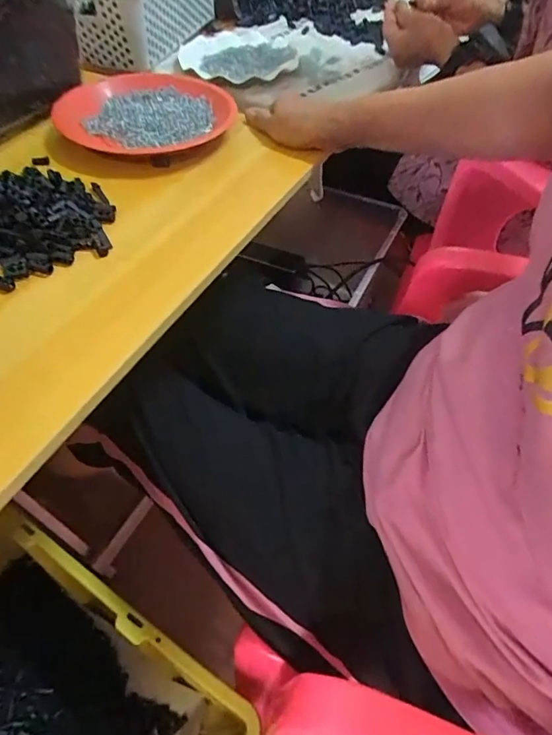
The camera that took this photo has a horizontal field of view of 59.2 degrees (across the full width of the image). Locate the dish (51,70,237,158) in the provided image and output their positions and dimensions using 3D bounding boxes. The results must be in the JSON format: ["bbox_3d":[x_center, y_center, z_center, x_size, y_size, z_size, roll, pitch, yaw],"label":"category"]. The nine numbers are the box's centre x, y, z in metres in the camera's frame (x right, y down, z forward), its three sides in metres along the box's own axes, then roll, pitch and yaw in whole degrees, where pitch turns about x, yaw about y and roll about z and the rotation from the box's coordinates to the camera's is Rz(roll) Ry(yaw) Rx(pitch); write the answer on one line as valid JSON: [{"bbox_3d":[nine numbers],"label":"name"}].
[{"bbox_3d":[-0.141,-0.292,0.570,0.194,0.035,0.196,-27,56,-21],"label":"dish"}]

